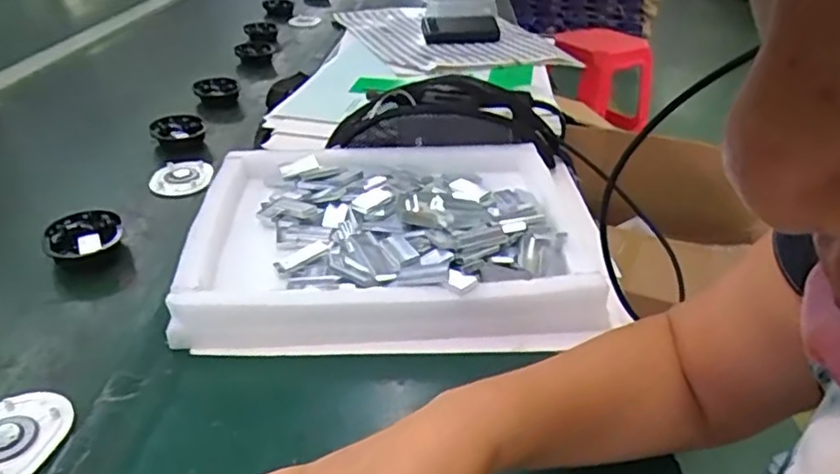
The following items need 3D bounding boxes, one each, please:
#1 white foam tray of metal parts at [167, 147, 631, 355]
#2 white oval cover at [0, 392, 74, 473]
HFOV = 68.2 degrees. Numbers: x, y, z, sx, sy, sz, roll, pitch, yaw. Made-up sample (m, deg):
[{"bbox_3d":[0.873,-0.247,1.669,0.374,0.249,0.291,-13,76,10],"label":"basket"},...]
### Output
[{"bbox_3d":[-0.021,-0.007,0.616,0.381,0.057,0.306,1,32,1],"label":"white foam tray of metal parts"},{"bbox_3d":[-0.283,0.139,0.424,0.065,0.011,0.086,7,32,9],"label":"white oval cover"}]

